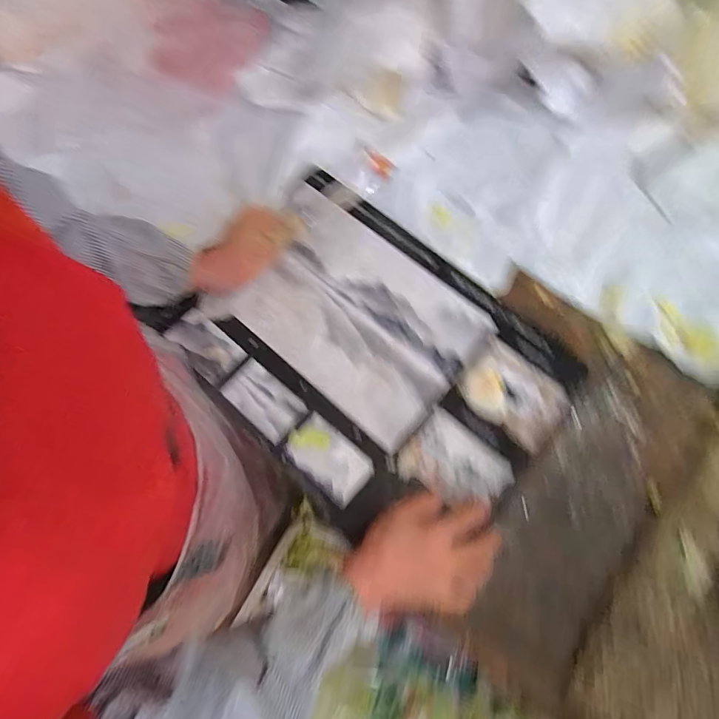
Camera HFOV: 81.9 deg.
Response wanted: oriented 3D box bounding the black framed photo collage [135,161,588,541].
[{"bbox_3d":[0.010,-0.007,0.523,0.450,0.019,0.329,41,76,11],"label":"black framed photo collage"}]

